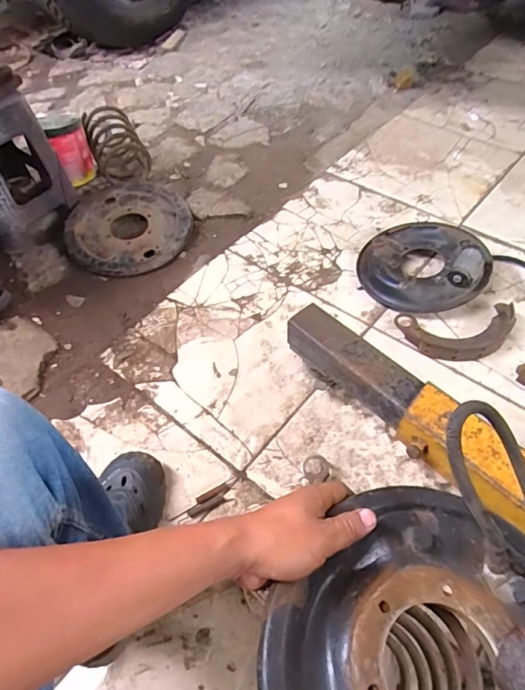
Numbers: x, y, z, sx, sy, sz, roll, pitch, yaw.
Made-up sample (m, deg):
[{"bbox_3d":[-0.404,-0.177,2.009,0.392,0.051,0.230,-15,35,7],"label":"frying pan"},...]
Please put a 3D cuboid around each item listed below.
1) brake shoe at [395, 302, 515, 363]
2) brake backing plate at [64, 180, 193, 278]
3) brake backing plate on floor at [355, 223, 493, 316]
[{"bbox_3d":[0.387,-0.025,0.908,0.221,0.034,0.122,-5,53,1],"label":"brake shoe"},{"bbox_3d":[-0.331,-0.297,1.153,0.294,0.057,0.320,-3,54,4],"label":"brake backing plate"},{"bbox_3d":[0.352,-0.185,1.005,0.260,0.088,0.257,-3,54,4],"label":"brake backing plate on floor"}]

